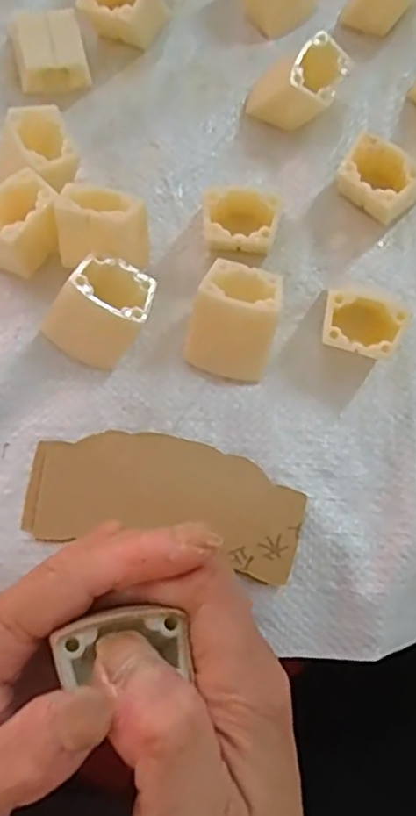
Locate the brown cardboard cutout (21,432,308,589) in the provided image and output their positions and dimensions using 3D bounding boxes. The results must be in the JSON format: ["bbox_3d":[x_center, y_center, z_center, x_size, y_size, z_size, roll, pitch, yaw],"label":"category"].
[{"bbox_3d":[-0.018,0.039,0.281,0.116,0.005,0.051,11,74,2],"label":"brown cardboard cutout"}]

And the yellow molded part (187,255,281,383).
[{"bbox_3d":[0.013,-0.039,0.290,0.035,0.035,0.043,17,74,4],"label":"yellow molded part"}]

